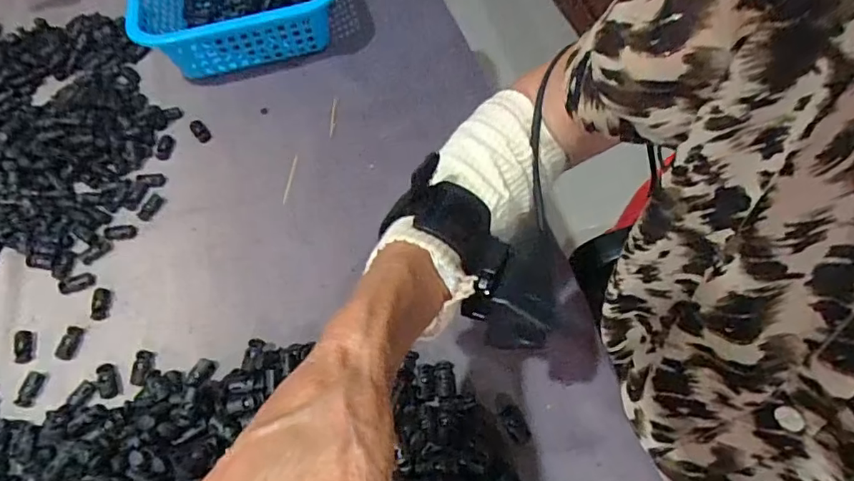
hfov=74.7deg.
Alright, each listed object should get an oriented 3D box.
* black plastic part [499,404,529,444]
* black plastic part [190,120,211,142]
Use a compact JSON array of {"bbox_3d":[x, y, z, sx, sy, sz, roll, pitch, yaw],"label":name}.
[{"bbox_3d":[0.063,0.132,0.402,0.015,0.005,0.028,-19,58,-8],"label":"black plastic part"},{"bbox_3d":[-0.235,-0.113,0.579,0.014,0.005,0.029,-36,75,-18],"label":"black plastic part"}]

